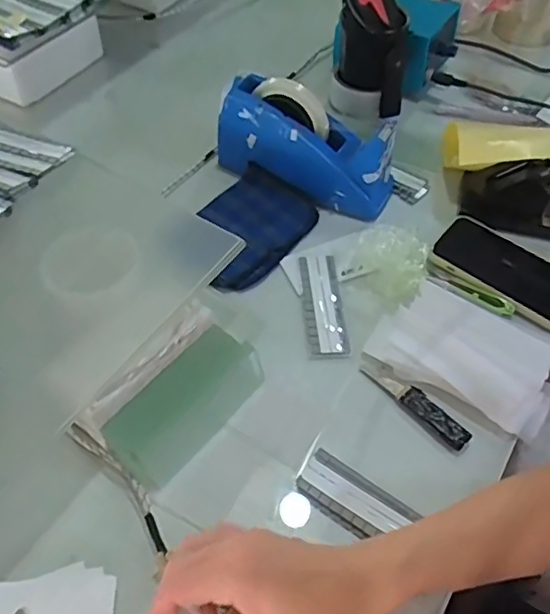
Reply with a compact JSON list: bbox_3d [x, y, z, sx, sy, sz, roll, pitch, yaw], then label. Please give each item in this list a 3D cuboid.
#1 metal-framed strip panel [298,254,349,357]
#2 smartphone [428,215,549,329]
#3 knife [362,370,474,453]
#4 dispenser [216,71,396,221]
[{"bbox_3d":[0.050,-0.004,0.608,0.039,0.009,0.131,-1,53,-4],"label":"metal-framed strip panel"},{"bbox_3d":[0.257,-0.043,0.641,0.161,0.015,0.086,35,59,21],"label":"smartphone"},{"bbox_3d":[0.133,0.087,0.542,0.022,0.012,0.112,-37,63,-26],"label":"knife"},{"bbox_3d":[0.036,-0.191,0.682,0.214,0.110,0.062,20,54,12],"label":"dispenser"}]

